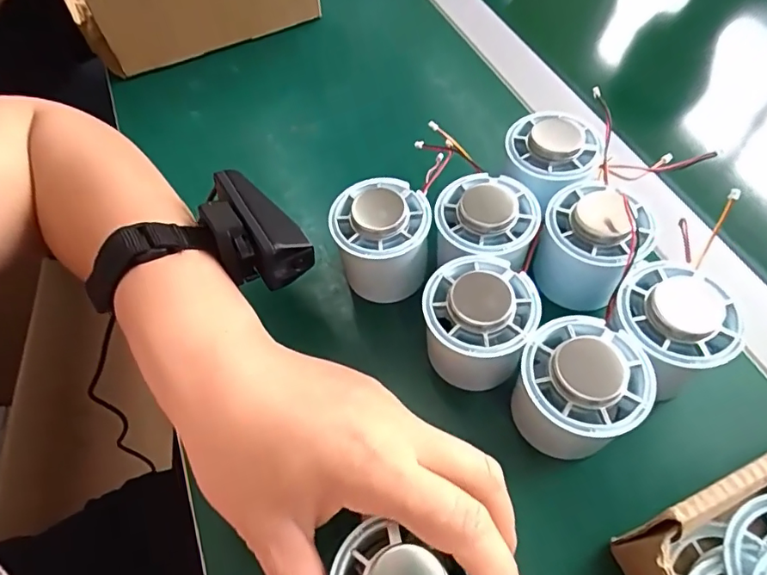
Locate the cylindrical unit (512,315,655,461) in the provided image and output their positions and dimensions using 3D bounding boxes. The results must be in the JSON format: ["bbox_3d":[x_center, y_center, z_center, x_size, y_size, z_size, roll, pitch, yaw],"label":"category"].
[{"bbox_3d":[0.091,0.049,0.241,0.052,0.064,0.051,-2,57,3],"label":"cylindrical unit"}]

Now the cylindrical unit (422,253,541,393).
[{"bbox_3d":[0.049,0.020,0.263,0.051,0.061,0.054,-2,57,3],"label":"cylindrical unit"}]

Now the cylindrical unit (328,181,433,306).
[{"bbox_3d":[0.000,-0.027,0.292,0.052,0.057,0.051,-2,57,3],"label":"cylindrical unit"}]

